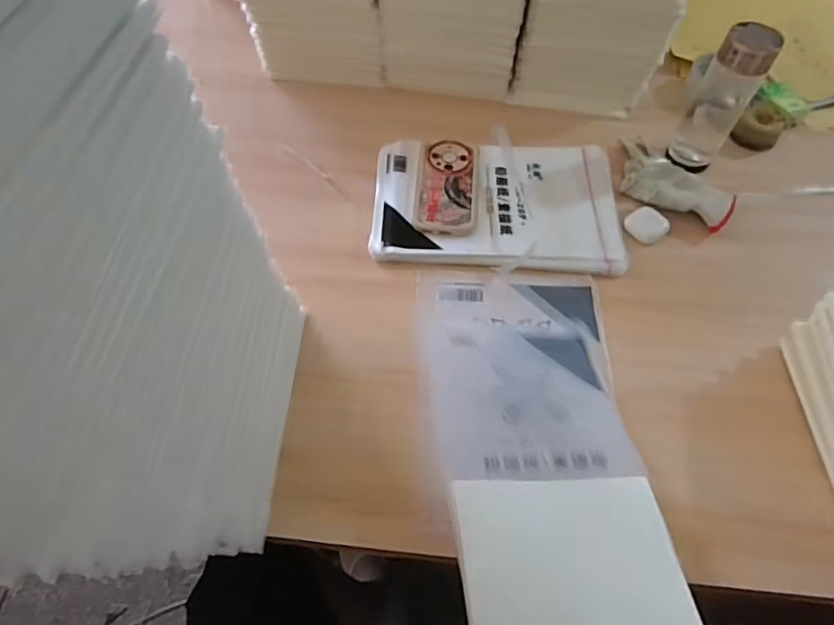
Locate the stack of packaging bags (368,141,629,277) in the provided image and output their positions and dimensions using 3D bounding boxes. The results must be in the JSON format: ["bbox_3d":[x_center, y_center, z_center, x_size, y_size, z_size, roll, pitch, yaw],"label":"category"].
[{"bbox_3d":[0.109,-0.153,0.736,0.331,0.035,0.223,3,57,0],"label":"stack of packaging bags"}]

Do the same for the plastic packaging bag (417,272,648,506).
[{"bbox_3d":[0.115,0.055,0.594,0.214,0.050,0.269,-1,57,-2],"label":"plastic packaging bag"}]

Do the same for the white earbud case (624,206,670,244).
[{"bbox_3d":[0.311,-0.119,0.720,0.052,0.019,0.048,-33,63,-20],"label":"white earbud case"}]

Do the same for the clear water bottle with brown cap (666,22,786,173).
[{"bbox_3d":[0.410,-0.278,0.726,0.066,0.194,0.069,28,61,16],"label":"clear water bottle with brown cap"}]

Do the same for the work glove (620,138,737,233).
[{"bbox_3d":[0.355,-0.184,0.752,0.101,0.031,0.184,-36,65,-22],"label":"work glove"}]

